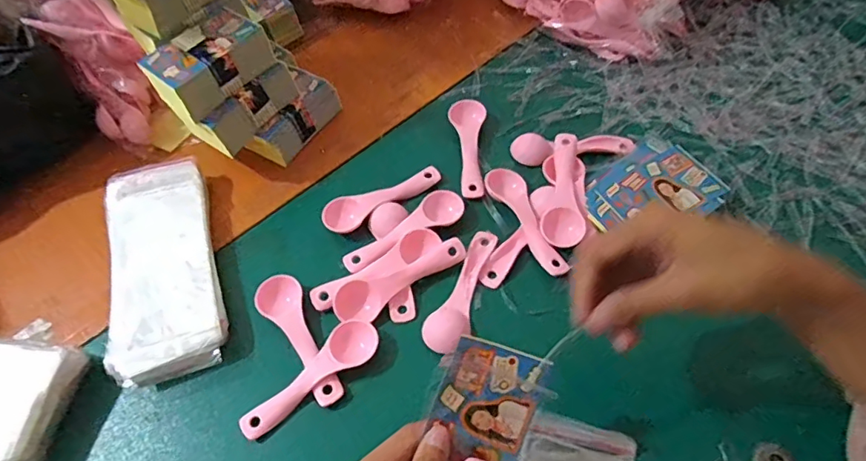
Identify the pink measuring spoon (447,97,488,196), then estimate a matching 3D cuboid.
[{"bbox_3d":[0.036,-0.080,0.497,0.034,0.011,0.112,-4,57,1],"label":"pink measuring spoon"}]

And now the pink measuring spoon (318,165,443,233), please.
[{"bbox_3d":[-0.044,-0.030,0.468,0.111,0.012,0.027,-26,59,-12],"label":"pink measuring spoon"}]

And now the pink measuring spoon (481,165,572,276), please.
[{"bbox_3d":[0.079,-0.010,0.447,0.031,0.009,0.112,-21,58,-10],"label":"pink measuring spoon"}]

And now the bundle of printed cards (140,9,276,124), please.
[{"bbox_3d":[-0.198,-0.146,0.453,0.065,0.035,0.100,34,65,23],"label":"bundle of printed cards"}]

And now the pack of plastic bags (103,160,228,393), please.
[{"bbox_3d":[-0.225,0.027,0.435,0.084,0.032,0.189,-17,58,-7],"label":"pack of plastic bags"}]

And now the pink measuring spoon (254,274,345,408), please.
[{"bbox_3d":[-0.099,0.080,0.403,0.034,0.015,0.111,-34,61,-17],"label":"pink measuring spoon"}]

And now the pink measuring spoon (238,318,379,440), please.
[{"bbox_3d":[-0.092,0.106,0.388,0.113,0.013,0.033,-33,61,-16],"label":"pink measuring spoon"}]

